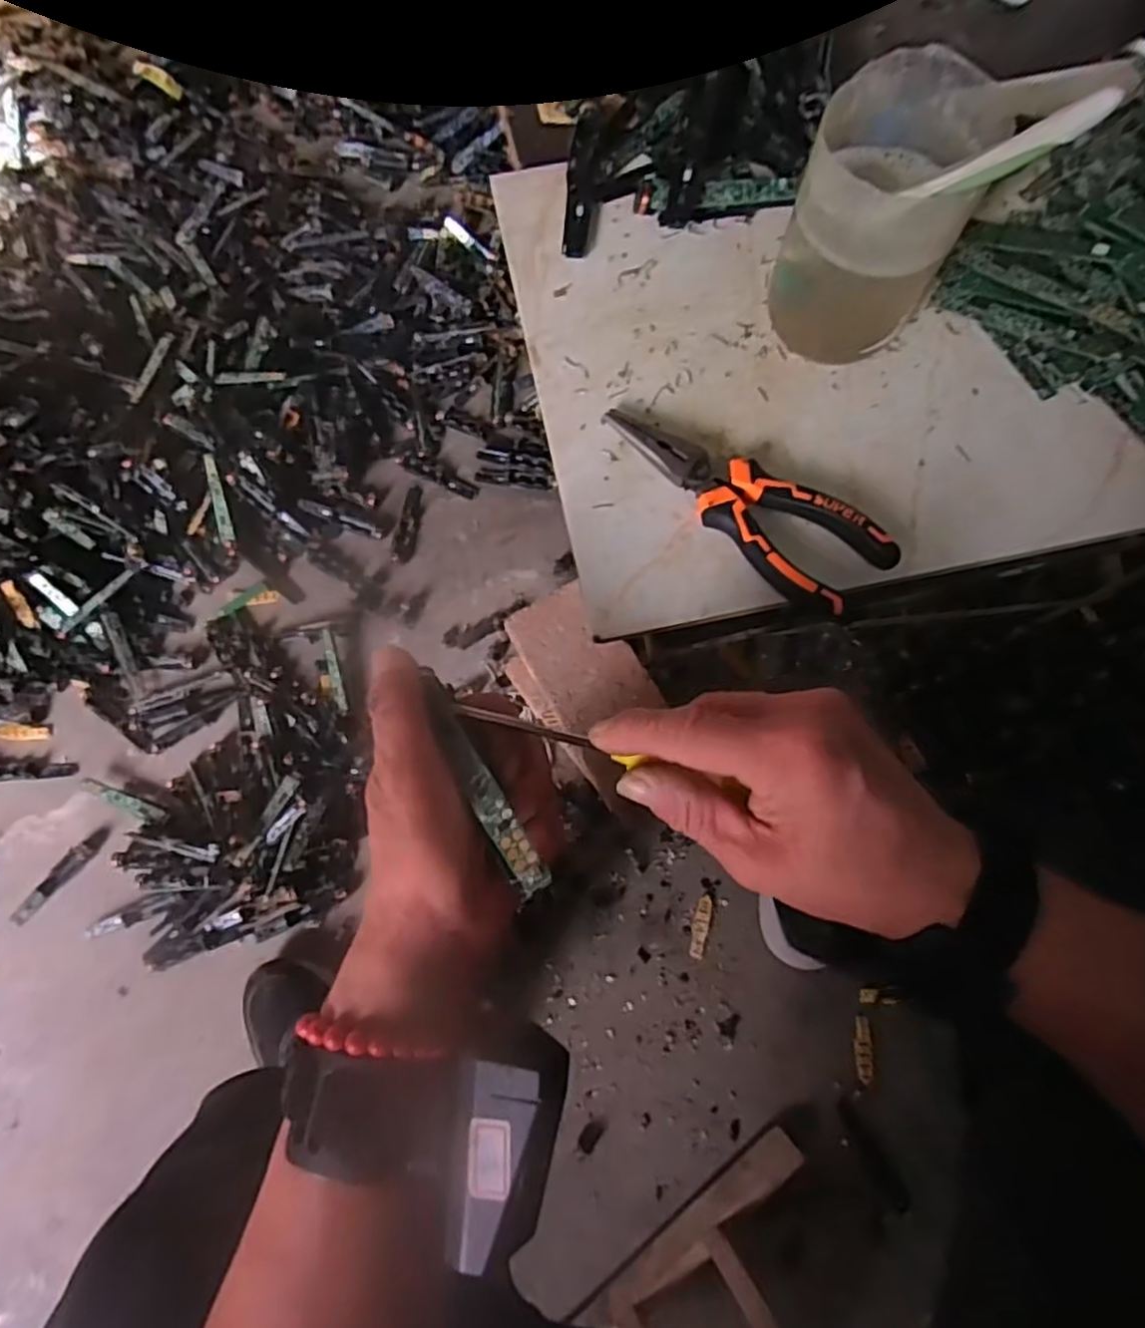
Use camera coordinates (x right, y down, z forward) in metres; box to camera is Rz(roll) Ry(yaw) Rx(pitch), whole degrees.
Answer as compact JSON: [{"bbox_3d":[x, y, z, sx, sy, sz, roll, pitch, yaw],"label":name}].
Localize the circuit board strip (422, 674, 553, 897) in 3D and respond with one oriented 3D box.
[{"bbox_3d":[-0.035,0.040,0.264,0.010,0.004,0.101,-28,58,-8],"label":"circuit board strip"}]

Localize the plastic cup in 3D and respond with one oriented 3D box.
[{"bbox_3d":[0.143,-0.207,0.335,0.076,0.106,0.065,30,75,7],"label":"plastic cup"}]

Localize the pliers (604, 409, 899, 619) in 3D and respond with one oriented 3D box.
[{"bbox_3d":[0.083,-0.083,0.351,0.153,0.019,0.049,37,76,9],"label":"pliers"}]

